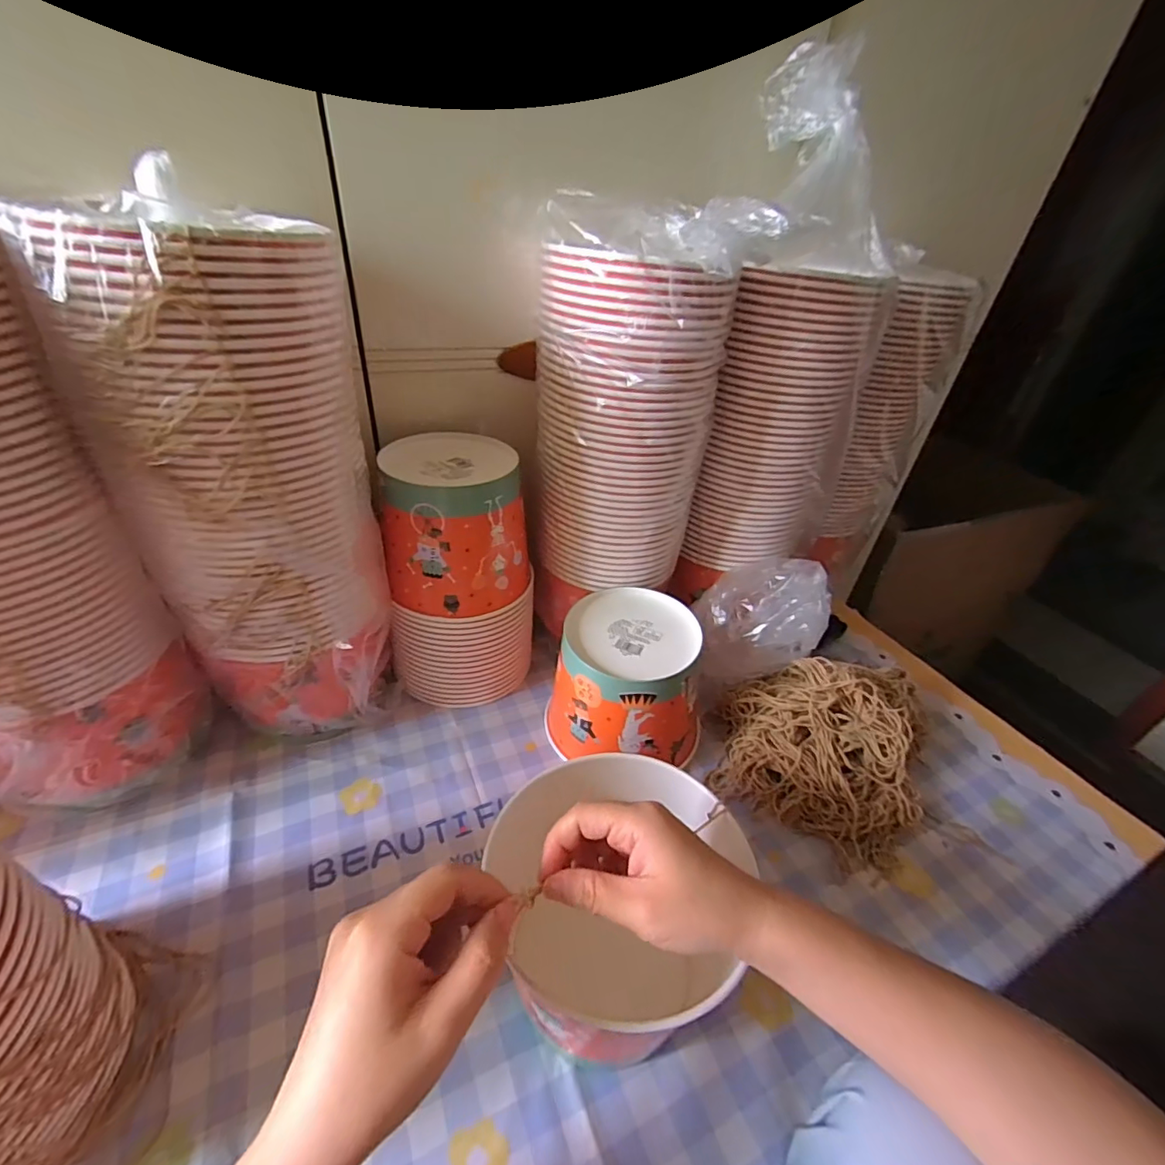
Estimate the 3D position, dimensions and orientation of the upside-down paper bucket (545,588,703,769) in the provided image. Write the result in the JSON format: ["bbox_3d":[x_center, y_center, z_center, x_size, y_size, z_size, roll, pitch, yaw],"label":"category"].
[{"bbox_3d":[0.051,0.105,0.529,0.151,0.141,0.133,13,37,9],"label":"upside-down paper bucket"}]

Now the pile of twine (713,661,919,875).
[{"bbox_3d":[0.249,0.148,0.533,0.197,0.097,0.212,26,41,24],"label":"pile of twine"}]

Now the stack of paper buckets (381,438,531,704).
[{"bbox_3d":[-0.124,-0.008,0.556,0.144,0.256,0.134,2,37,-5],"label":"stack of paper buckets"}]

